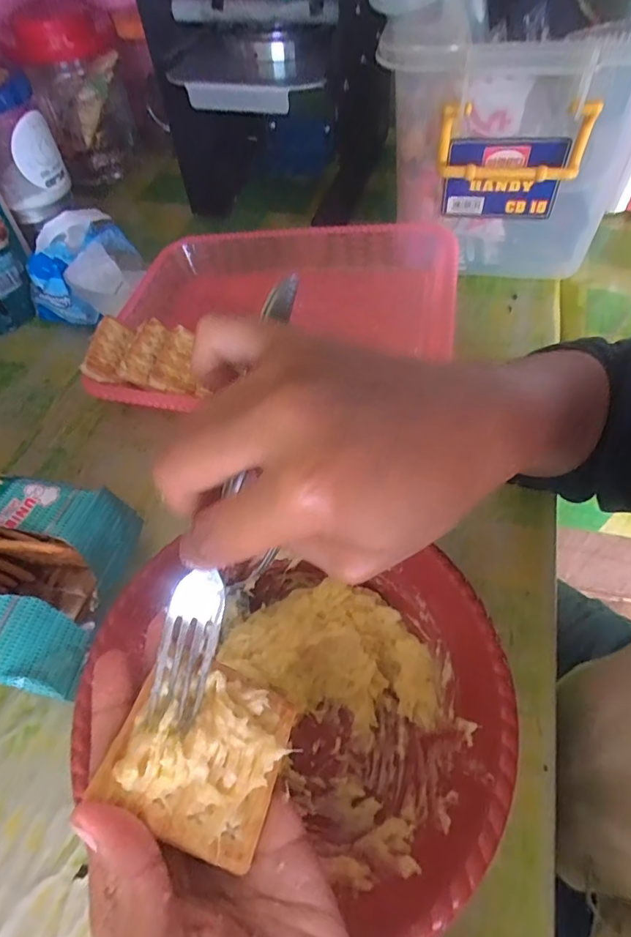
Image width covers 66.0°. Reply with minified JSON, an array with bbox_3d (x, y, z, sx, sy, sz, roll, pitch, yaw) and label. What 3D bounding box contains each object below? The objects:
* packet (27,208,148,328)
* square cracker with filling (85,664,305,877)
[{"bbox_3d":[-0.240,-0.204,0.502,0.119,0.092,0.074,-24,56,-13],"label":"packet"},{"bbox_3d":[-0.042,0.106,0.186,0.062,0.012,0.058,30,51,-8],"label":"square cracker with filling"}]

